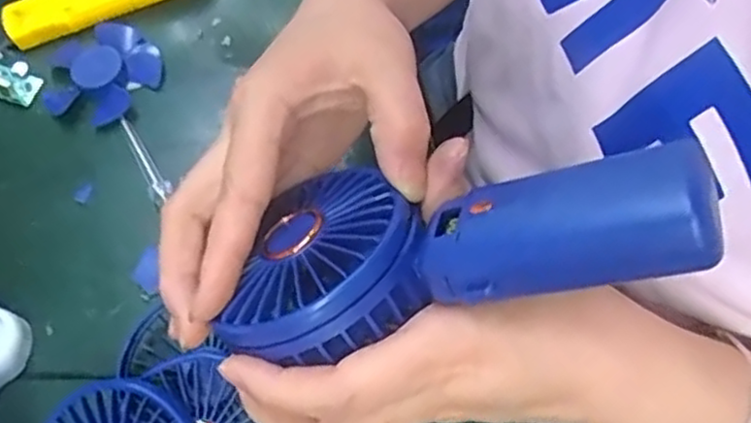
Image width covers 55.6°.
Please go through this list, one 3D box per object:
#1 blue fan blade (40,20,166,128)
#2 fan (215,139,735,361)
[{"bbox_3d":[-0.168,-0.084,0.430,0.068,0.018,0.068,-1,69,2],"label":"blue fan blade"},{"bbox_3d":[0.027,0.008,0.239,0.158,0.036,0.073,-11,66,24],"label":"fan"}]

